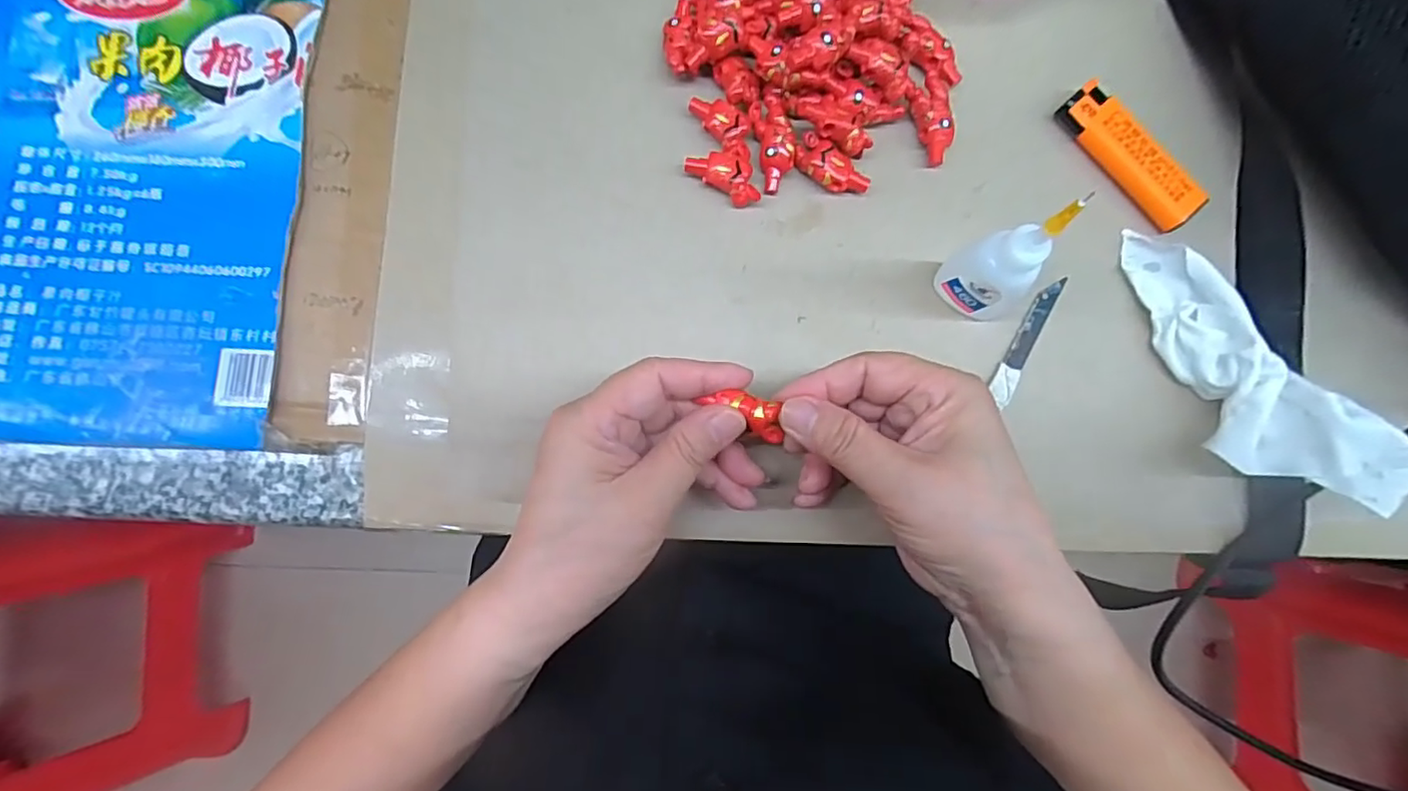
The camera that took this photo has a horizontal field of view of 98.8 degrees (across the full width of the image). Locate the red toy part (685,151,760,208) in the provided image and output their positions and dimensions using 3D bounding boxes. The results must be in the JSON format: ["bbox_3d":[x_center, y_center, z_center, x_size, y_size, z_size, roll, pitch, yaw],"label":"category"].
[{"bbox_3d":[0.011,-0.106,0.289,0.037,0.011,0.019,33,83,2],"label":"red toy part"}]

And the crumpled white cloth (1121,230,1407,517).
[{"bbox_3d":[0.236,-0.011,0.270,0.048,0.027,0.143,-28,70,-5],"label":"crumpled white cloth"}]

